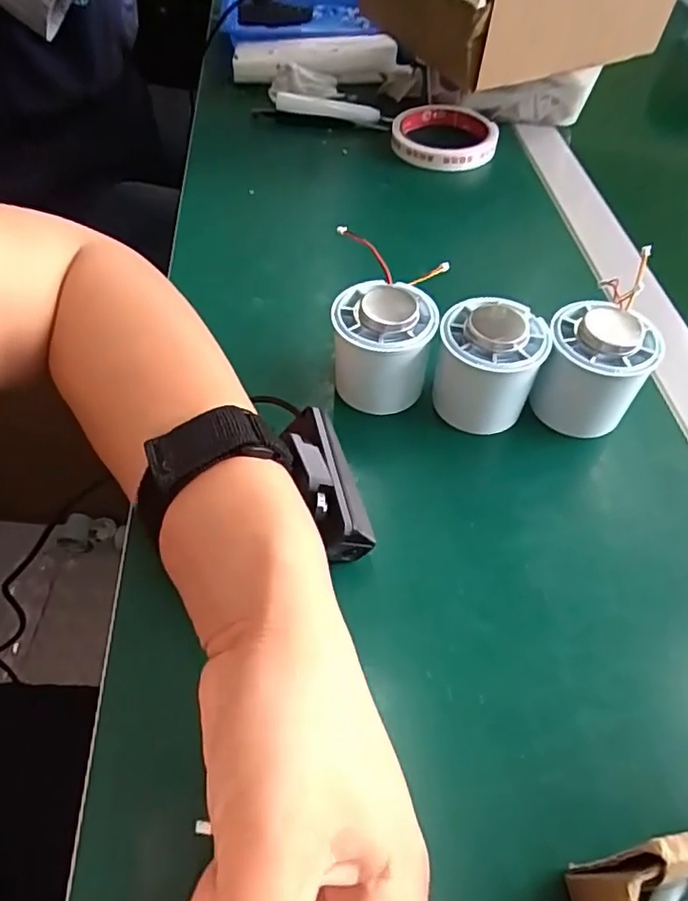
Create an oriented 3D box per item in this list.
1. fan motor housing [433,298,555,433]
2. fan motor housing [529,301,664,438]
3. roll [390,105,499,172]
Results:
[{"bbox_3d":[0.077,-0.047,0.311,0.054,0.057,0.054,10,53,6],"label":"fan motor housing"},{"bbox_3d":[0.132,-0.043,0.308,0.054,0.055,0.050,23,55,15],"label":"fan motor housing"},{"bbox_3d":[0.089,-0.284,0.521,0.091,0.014,0.090,1,52,-1],"label":"roll"}]

